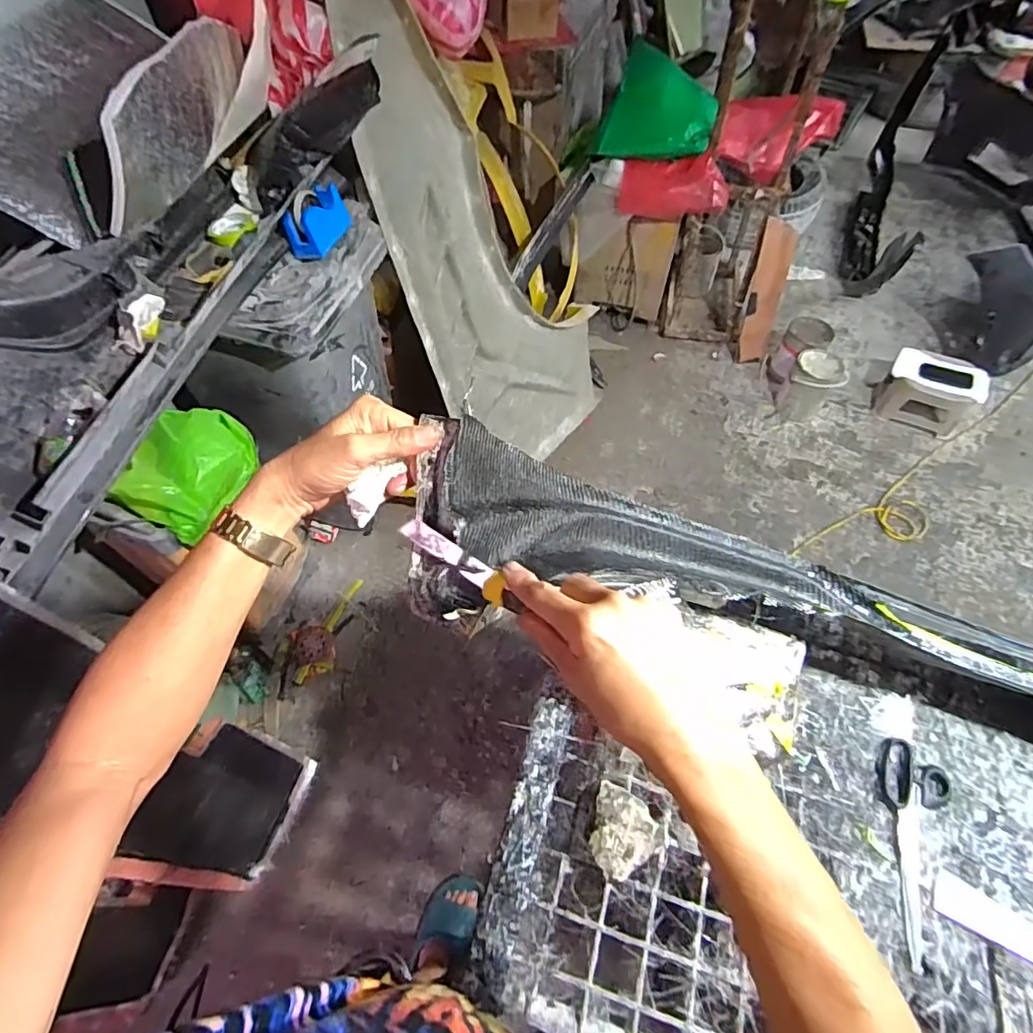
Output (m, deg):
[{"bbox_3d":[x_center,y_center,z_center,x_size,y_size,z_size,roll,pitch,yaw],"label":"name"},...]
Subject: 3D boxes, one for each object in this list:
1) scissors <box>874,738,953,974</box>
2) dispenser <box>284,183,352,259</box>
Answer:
[{"bbox_3d":[0.476,0.401,0.686,0.087,0.015,0.235,25,61,16],"label":"scissors"},{"bbox_3d":[-0.423,-0.635,1.191,0.051,0.109,0.185,-12,45,44],"label":"dispenser"}]

